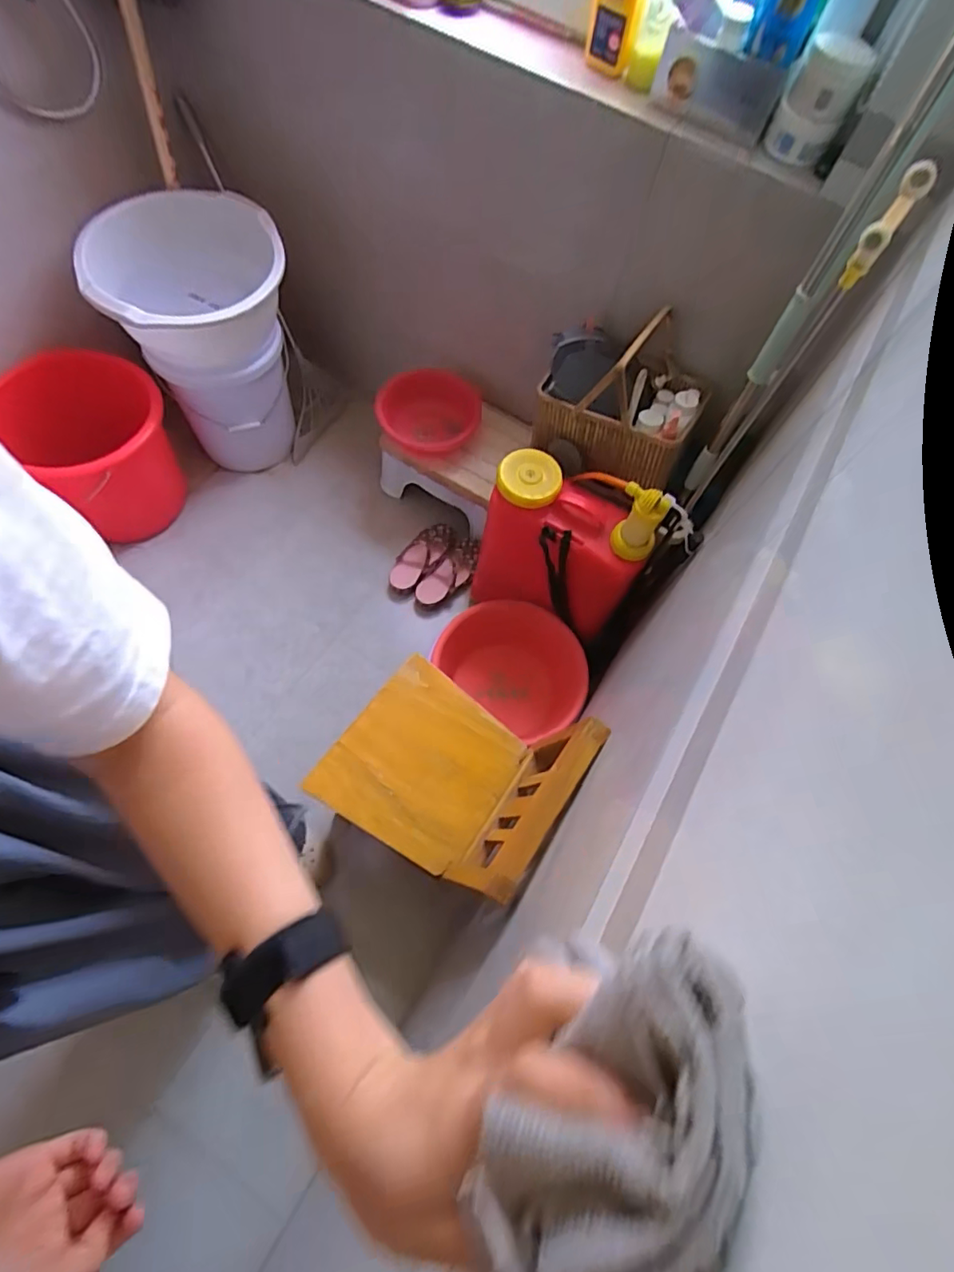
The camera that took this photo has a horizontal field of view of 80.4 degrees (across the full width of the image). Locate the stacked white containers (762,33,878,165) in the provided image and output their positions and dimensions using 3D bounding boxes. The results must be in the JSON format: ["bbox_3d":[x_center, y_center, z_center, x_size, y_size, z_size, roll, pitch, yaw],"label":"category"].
[{"bbox_3d":[0.500,-0.790,0.834,0.100,0.121,0.102,20,68,7],"label":"stacked white containers"}]

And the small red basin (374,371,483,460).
[{"bbox_3d":[-0.118,-0.547,1.370,0.254,0.115,0.207,26,68,9],"label":"small red basin"}]

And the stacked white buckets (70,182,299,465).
[{"bbox_3d":[-0.607,-0.682,1.361,0.363,0.513,0.370,1,67,-2],"label":"stacked white buckets"}]

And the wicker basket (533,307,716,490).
[{"bbox_3d":[0.277,-0.457,1.099,0.308,0.220,0.235,15,67,5],"label":"wicker basket"}]

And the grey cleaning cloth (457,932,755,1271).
[{"bbox_3d":[0.039,0.126,0.151,0.057,0.031,0.088,20,68,7],"label":"grey cleaning cloth"}]

